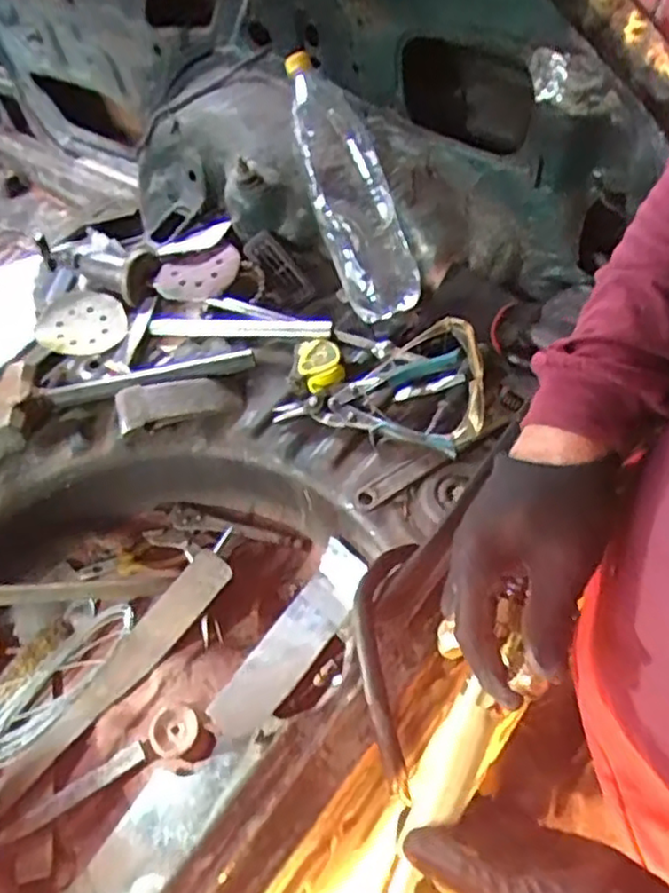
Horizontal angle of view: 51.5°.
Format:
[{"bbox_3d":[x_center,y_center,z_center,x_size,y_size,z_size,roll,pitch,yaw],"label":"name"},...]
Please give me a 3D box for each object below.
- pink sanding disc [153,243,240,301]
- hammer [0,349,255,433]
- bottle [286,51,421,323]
[{"bbox_3d":[-0.189,-0.237,0.957,0.120,0.029,0.064,-11,58,-2],"label":"pink sanding disc"},{"bbox_3d":[-0.281,-0.111,0.897,0.331,0.032,0.118,-17,58,-5],"label":"hammer"},{"bbox_3d":[0.020,-0.327,0.873,0.108,0.103,0.330,-23,99,-9],"label":"bottle"}]

